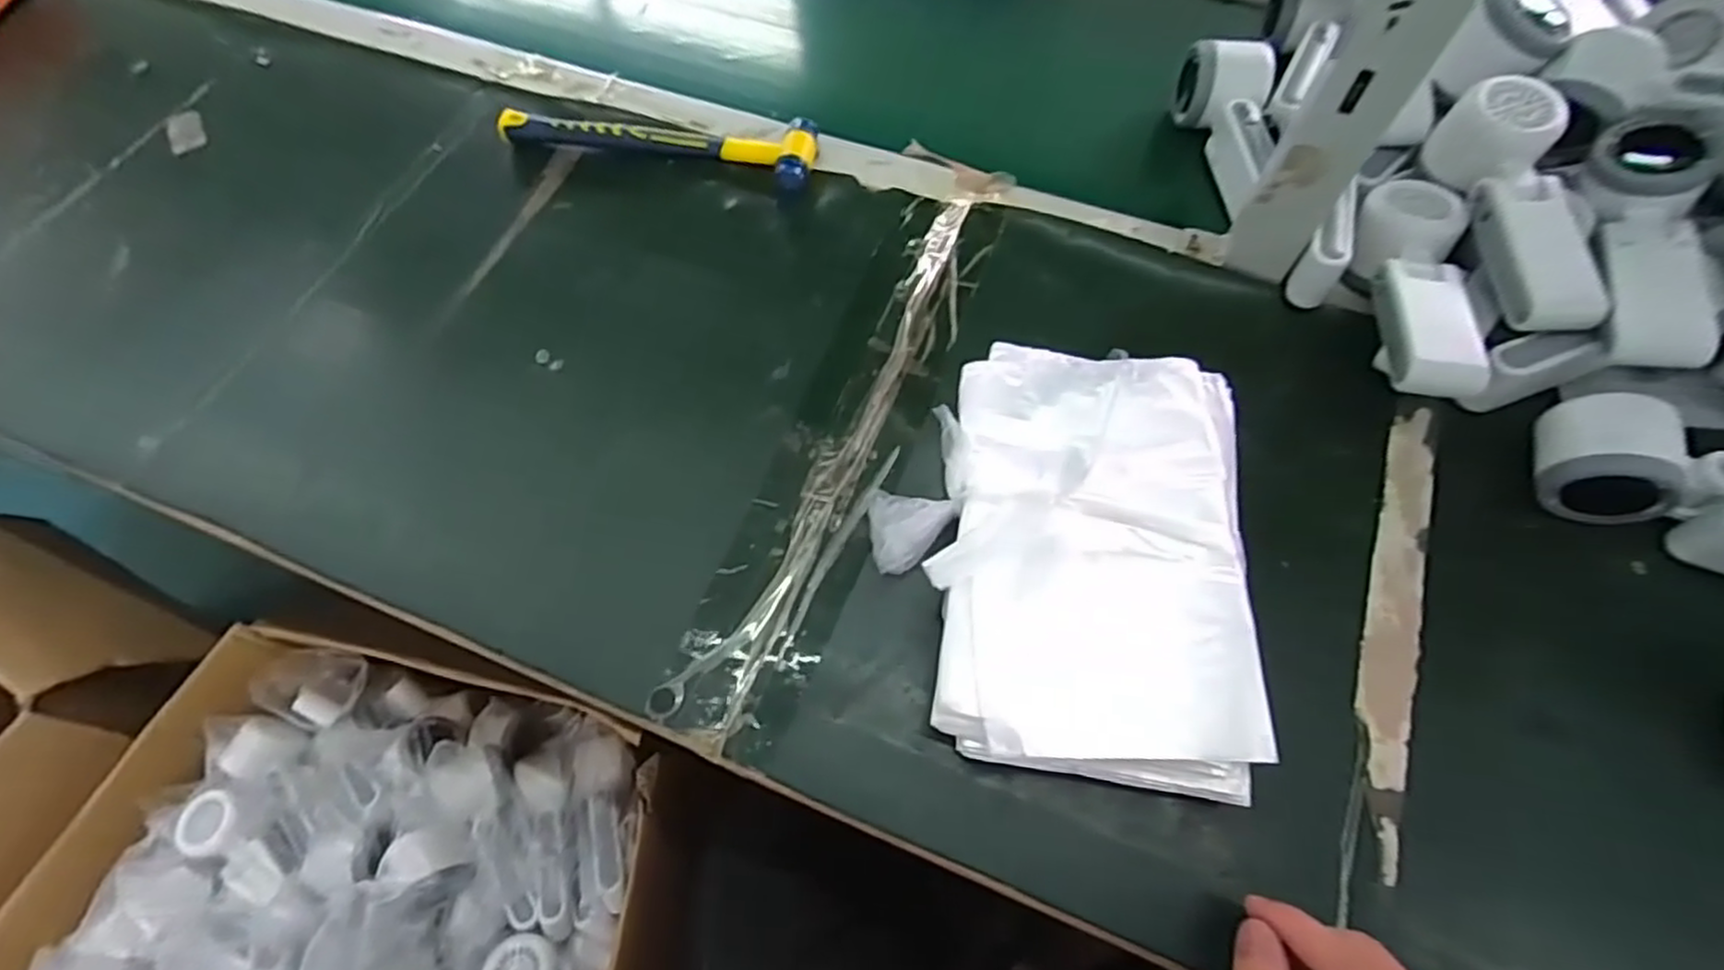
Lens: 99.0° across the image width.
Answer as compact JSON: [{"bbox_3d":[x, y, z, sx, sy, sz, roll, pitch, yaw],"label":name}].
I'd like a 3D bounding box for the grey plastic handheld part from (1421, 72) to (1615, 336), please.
[{"bbox_3d":[0.393,-0.166,0.431,0.059,0.049,0.159,-1,64,1],"label":"grey plastic handheld part"}]

